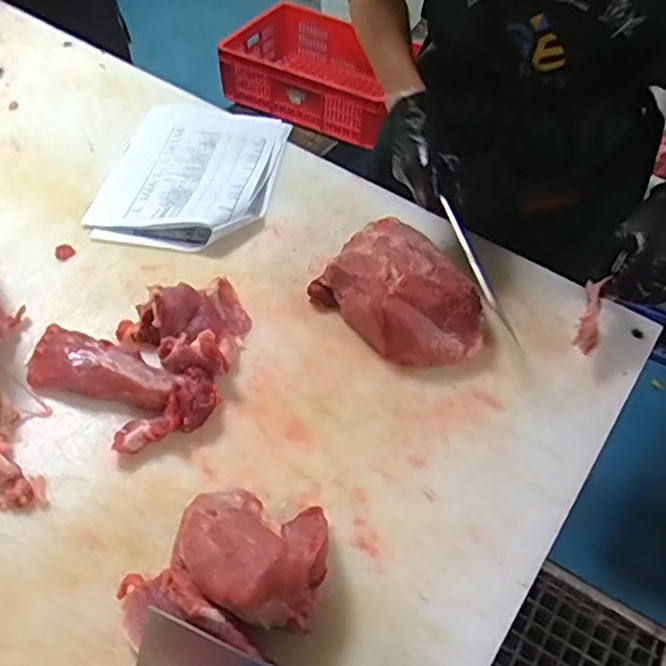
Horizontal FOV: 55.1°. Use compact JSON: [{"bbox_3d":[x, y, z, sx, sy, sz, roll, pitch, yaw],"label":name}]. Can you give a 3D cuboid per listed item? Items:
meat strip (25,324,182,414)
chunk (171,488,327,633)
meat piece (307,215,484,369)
[{"bbox_3d":[-0.243,0.038,0.684,0.164,0.031,0.070,12,51,4],"label":"meat strip"},{"bbox_3d":[-0.073,0.186,0.552,0.133,0.071,0.113,15,52,7],"label":"chunk"},{"bbox_3d":[0.090,-0.050,0.762,0.200,0.074,0.148,38,58,23],"label":"meat piece"}]

